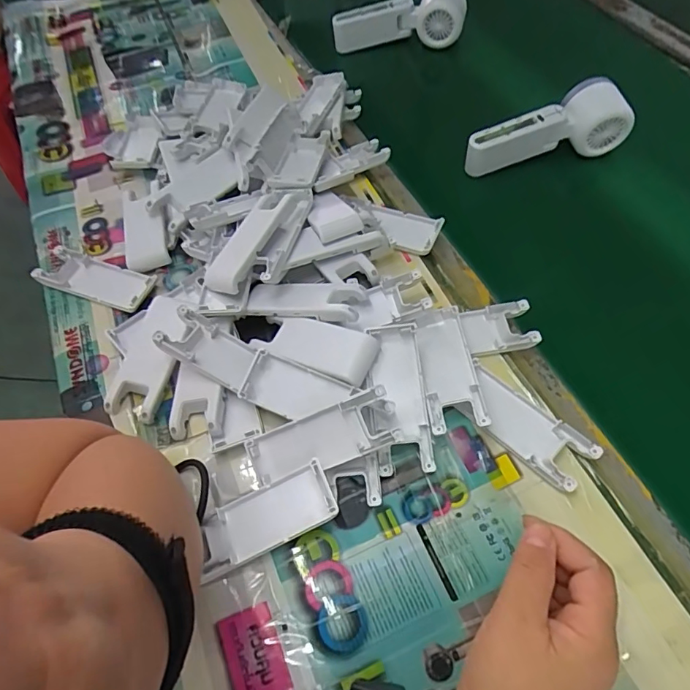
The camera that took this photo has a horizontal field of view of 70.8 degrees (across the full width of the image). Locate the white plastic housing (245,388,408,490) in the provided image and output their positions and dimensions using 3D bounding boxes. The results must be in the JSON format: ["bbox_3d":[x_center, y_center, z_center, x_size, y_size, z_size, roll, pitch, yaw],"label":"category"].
[{"bbox_3d":[-0.016,0.064,0.327,0.104,0.024,0.034,-22,57,16],"label":"white plastic housing"}]

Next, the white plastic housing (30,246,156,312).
[{"bbox_3d":[-0.222,-0.060,0.434,0.100,0.019,0.041,15,60,12],"label":"white plastic housing"}]

